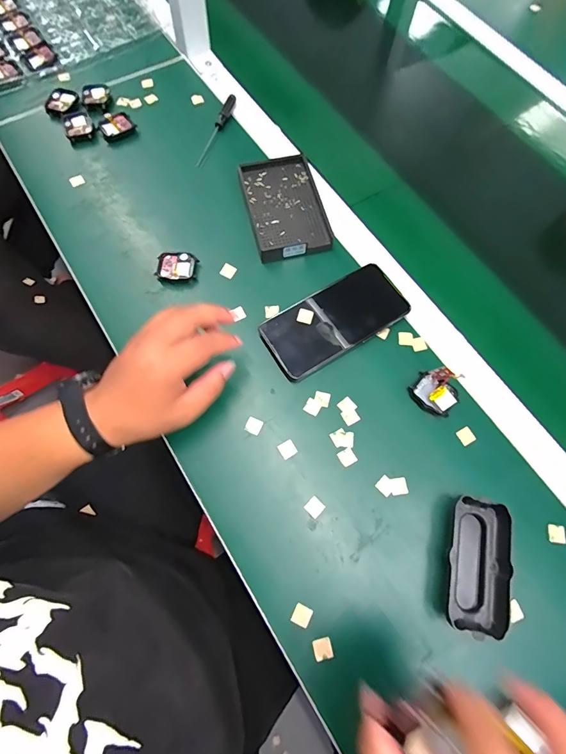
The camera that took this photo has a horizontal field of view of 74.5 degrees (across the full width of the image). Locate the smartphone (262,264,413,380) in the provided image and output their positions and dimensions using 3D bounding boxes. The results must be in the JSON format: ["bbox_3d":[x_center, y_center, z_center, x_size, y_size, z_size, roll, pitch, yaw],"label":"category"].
[{"bbox_3d":[0.058,-0.065,0.423,0.162,0.015,0.078,-30,75,-12],"label":"smartphone"}]

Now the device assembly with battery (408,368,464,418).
[{"bbox_3d":[0.162,0.014,0.389,0.045,0.033,0.037,38,74,10],"label":"device assembly with battery"}]

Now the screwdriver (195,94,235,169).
[{"bbox_3d":[-0.093,-0.341,0.516,0.011,0.013,0.127,18,71,4],"label":"screwdriver"}]

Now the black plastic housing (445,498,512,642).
[{"bbox_3d":[0.178,0.170,0.340,0.048,0.027,0.106,16,71,3],"label":"black plastic housing"}]

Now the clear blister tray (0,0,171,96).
[{"bbox_3d":[-0.374,-0.577,0.588,0.287,0.018,0.266,-33,76,-13],"label":"clear blister tray"}]

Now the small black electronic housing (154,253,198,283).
[{"bbox_3d":[-0.126,-0.128,0.441,0.044,0.013,0.037,8,71,0],"label":"small black electronic housing"}]

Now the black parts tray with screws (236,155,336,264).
[{"bbox_3d":[0.002,-0.216,0.470,0.090,0.018,0.143,-12,72,-6],"label":"black parts tray with screws"}]

